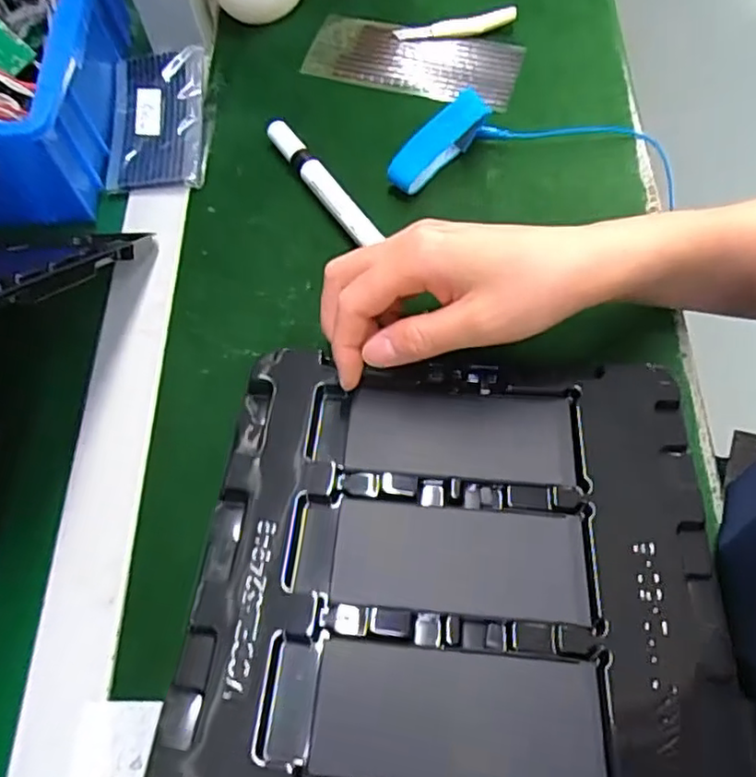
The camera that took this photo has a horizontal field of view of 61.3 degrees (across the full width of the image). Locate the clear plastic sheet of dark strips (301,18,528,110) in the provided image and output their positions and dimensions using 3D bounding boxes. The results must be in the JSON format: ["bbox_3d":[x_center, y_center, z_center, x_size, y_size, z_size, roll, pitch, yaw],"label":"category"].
[{"bbox_3d":[0.025,-0.236,0.454,0.150,0.005,0.059,15,67,9],"label":"clear plastic sheet of dark strips"}]

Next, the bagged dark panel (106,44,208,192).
[{"bbox_3d":[-0.150,-0.183,0.429,0.066,0.019,0.111,-4,65,1],"label":"bagged dark panel"}]

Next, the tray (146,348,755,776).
[{"bbox_3d":[0.033,0.098,0.259,0.216,0.013,0.269,5,54,1],"label":"tray"}]

